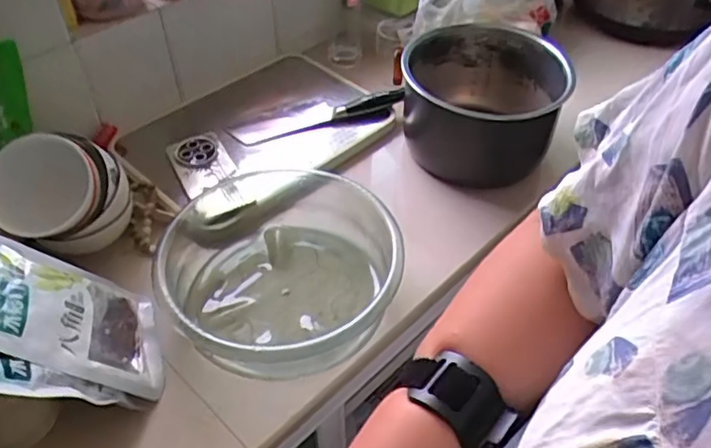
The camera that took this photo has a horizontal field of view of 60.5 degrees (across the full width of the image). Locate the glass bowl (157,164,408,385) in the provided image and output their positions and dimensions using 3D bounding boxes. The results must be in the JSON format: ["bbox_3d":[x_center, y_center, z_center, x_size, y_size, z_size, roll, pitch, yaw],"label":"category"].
[{"bbox_3d":[-0.089,0.044,0.718,0.257,0.096,0.294,-6,48,-6],"label":"glass bowl"}]

